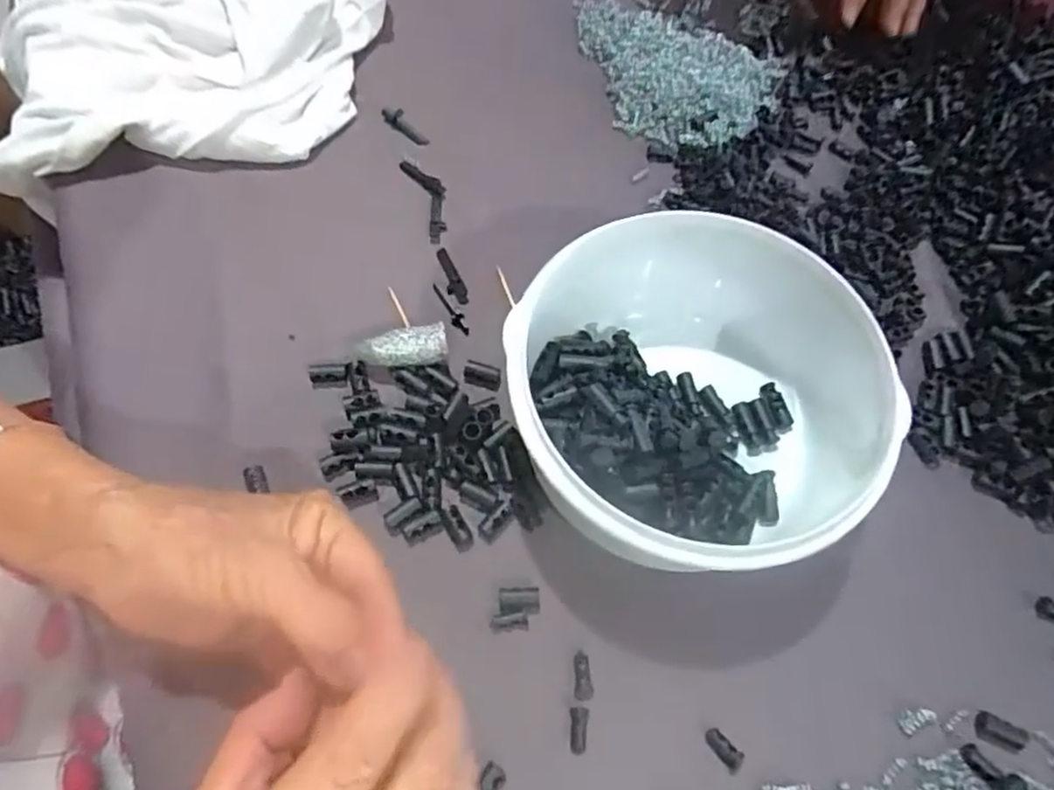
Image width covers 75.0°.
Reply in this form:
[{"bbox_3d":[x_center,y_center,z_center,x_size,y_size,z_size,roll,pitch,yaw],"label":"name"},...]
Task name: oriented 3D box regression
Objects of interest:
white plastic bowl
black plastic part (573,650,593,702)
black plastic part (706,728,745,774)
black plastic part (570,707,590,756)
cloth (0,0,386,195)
[{"bbox_3d":[0.072,0.003,0.318,0.149,0.075,0.158,1,64,-2],"label":"white plastic bowl"},{"bbox_3d":[0.024,0.123,0.300,0.008,0.004,0.020,-4,64,-4],"label":"black plastic part"},{"bbox_3d":[0.083,0.149,0.289,0.009,0.004,0.018,-37,71,-18],"label":"black plastic part"},{"bbox_3d":[0.022,0.142,0.289,0.008,0.004,0.018,2,64,-1],"label":"black plastic part"},{"bbox_3d":[-0.218,-0.228,0.429,0.250,0.058,0.187,-8,65,-6],"label":"cloth"}]

